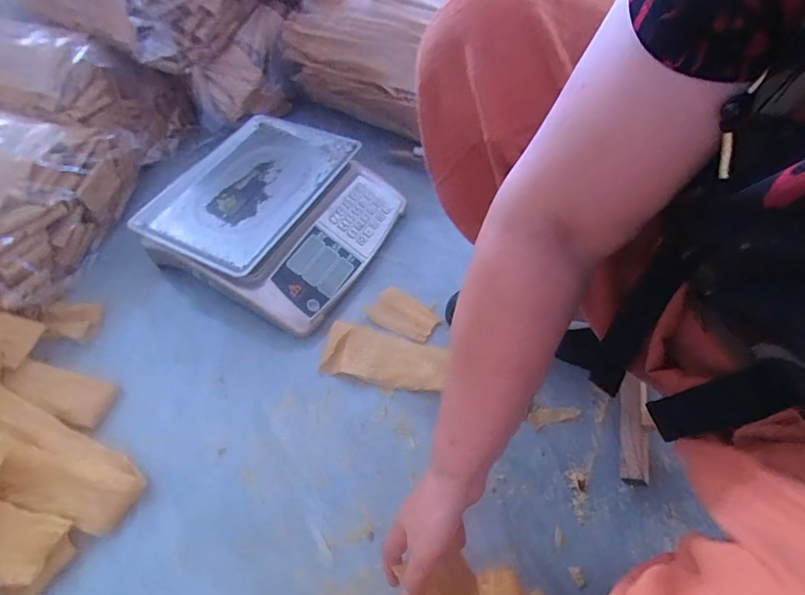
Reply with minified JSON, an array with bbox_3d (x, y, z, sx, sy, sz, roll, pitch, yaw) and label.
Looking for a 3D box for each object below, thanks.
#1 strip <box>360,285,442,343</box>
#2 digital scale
[{"bbox_3d":[0.001,0.025,0.725,0.112,0.004,0.075,22,56,12],"label":"strip"},{"bbox_3d":[-0.219,-0.147,0.795,0.352,0.112,0.343,25,60,19],"label":"digital scale"}]

